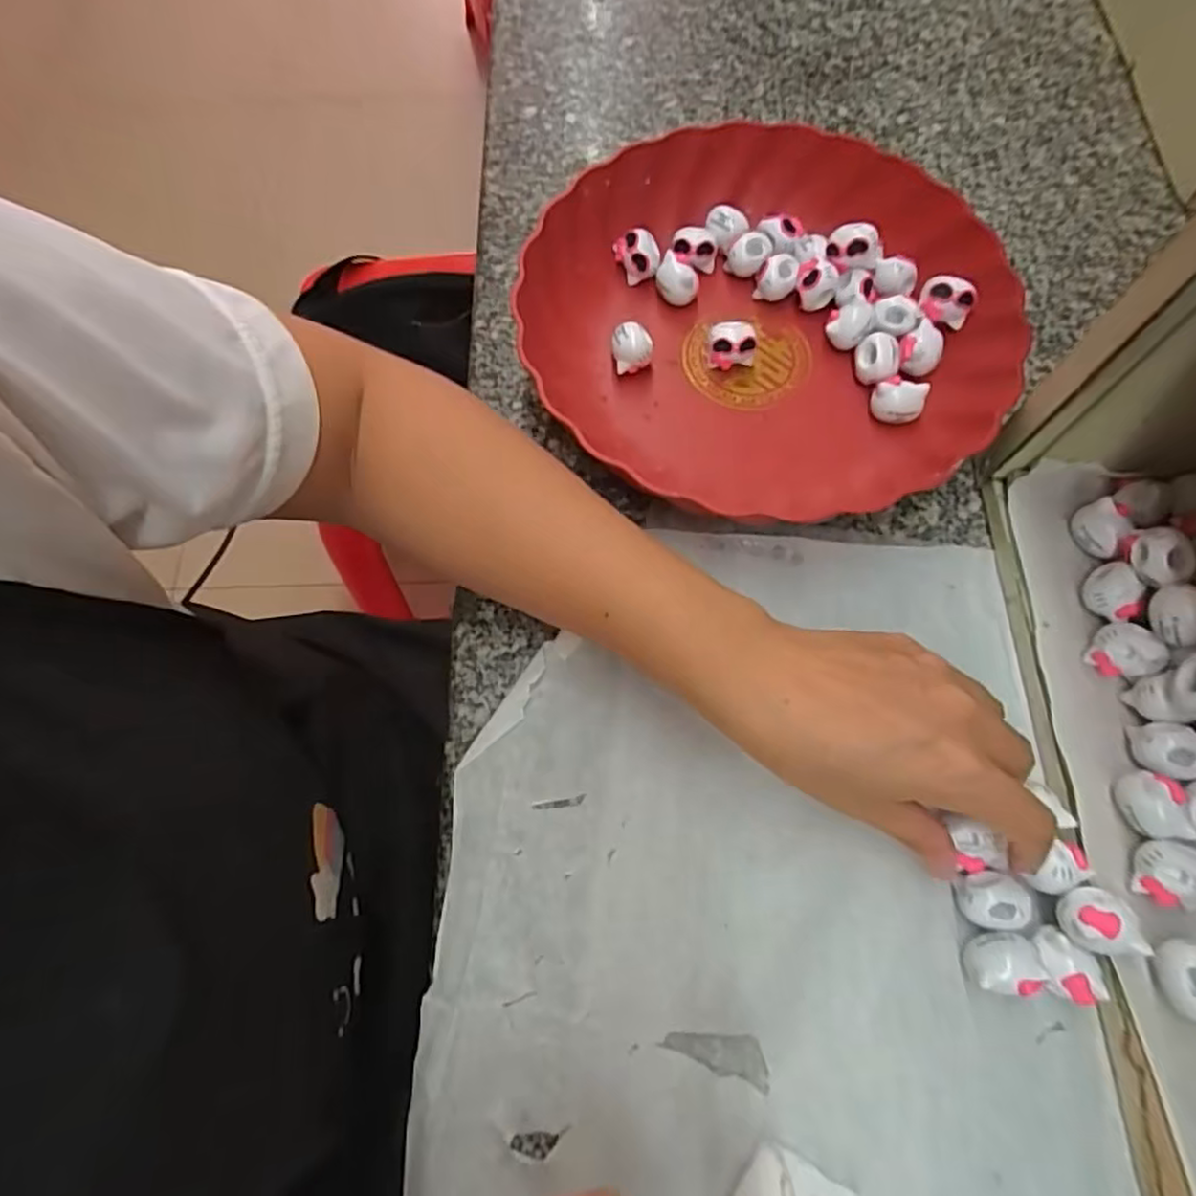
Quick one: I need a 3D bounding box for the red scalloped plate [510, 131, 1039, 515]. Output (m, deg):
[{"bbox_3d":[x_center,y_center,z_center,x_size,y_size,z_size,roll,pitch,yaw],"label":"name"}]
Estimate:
[{"bbox_3d":[0.089,-0.153,0.360,0.244,0.046,0.217,22,71,10],"label":"red scalloped plate"}]

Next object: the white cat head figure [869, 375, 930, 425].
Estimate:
[{"bbox_3d":[0.153,-0.100,0.348,0.025,0.021,0.015,16,70,8],"label":"white cat head figure"}]

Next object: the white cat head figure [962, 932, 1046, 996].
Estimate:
[{"bbox_3d":[0.150,0.137,0.255,0.024,0.019,0.020,-3,68,1],"label":"white cat head figure"}]

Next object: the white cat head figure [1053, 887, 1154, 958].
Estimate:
[{"bbox_3d":[0.181,0.117,0.245,0.023,0.014,0.022,-1,68,2],"label":"white cat head figure"}]

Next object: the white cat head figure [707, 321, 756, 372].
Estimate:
[{"bbox_3d":[0.071,-0.134,0.364,0.025,0.024,0.014,-8,68,-1],"label":"white cat head figure"}]

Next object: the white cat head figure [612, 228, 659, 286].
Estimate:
[{"bbox_3d":[0.022,-0.193,0.384,0.025,0.021,0.019,-1,68,2],"label":"white cat head figure"}]

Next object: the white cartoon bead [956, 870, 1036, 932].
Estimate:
[{"bbox_3d":[0.152,0.117,0.263,0.025,0.017,0.020,7,69,5],"label":"white cartoon bead"}]

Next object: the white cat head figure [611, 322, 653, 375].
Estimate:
[{"bbox_3d":[0.018,-0.132,0.365,0.021,0.023,0.022,-1,68,2],"label":"white cat head figure"}]

